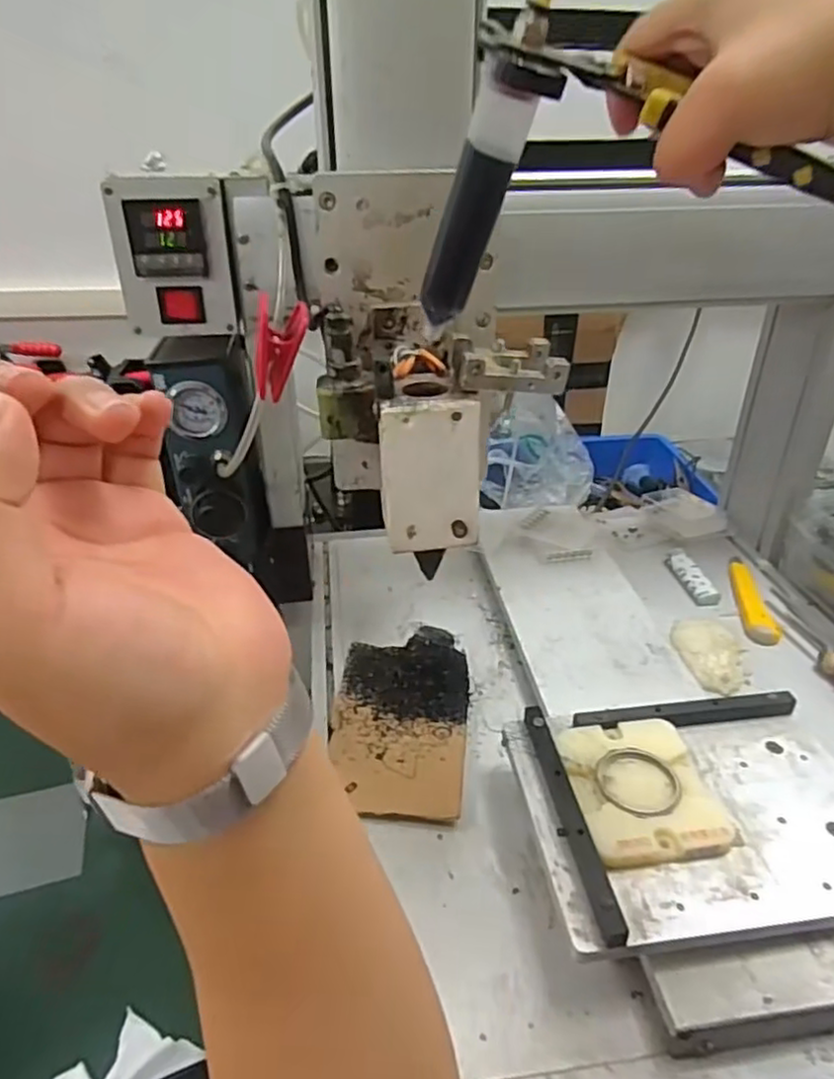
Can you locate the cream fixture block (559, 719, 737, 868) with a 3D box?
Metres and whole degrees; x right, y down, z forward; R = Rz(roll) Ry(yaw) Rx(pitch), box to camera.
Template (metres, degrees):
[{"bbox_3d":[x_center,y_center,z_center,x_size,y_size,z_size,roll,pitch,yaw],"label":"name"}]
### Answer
[{"bbox_3d":[0.131,0.144,0.397,0.081,0.007,0.091,-1,31,-5],"label":"cream fixture block"}]

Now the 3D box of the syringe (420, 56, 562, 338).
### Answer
[{"bbox_3d":[0.025,-0.151,0.315,0.027,0.125,0.031,-26,64,-36],"label":"syringe"}]

